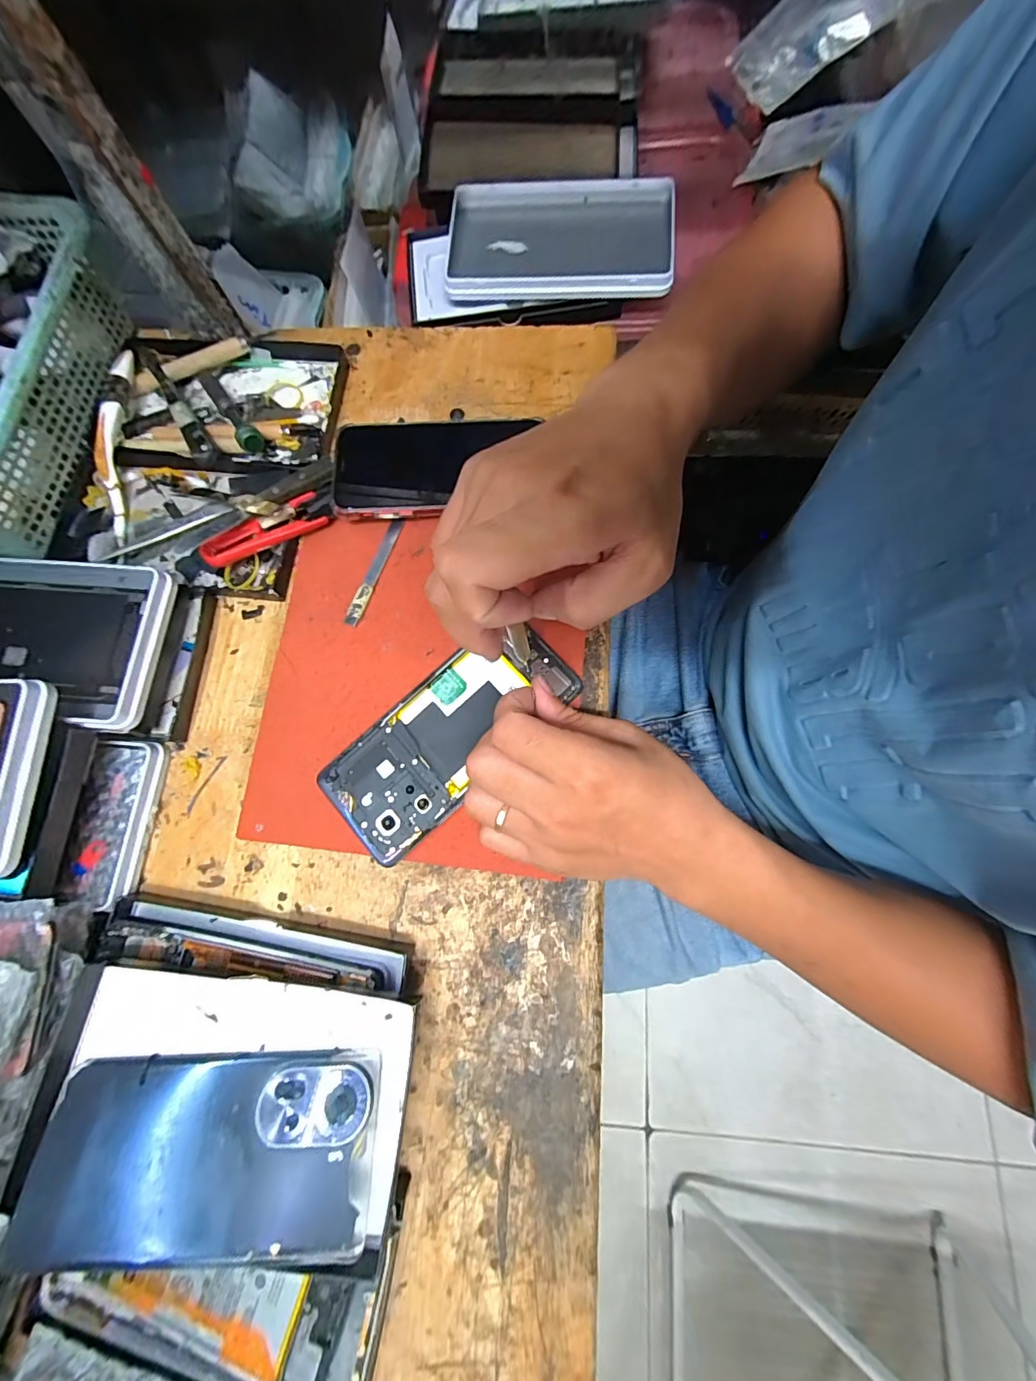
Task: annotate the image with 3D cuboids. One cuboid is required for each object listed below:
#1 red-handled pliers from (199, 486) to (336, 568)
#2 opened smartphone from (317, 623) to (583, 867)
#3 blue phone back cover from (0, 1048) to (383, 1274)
[{"bbox_3d":[-0.166,-0.109,0.309,0.089,0.021,0.024,-28,78,-4],"label":"red-handled pliers"},{"bbox_3d":[-0.042,0.024,0.279,0.159,0.005,0.071,-43,80,-6],"label":"opened smartphone"},{"bbox_3d":[-0.145,0.213,0.210,0.152,0.008,0.070,-2,56,1],"label":"blue phone back cover"}]

